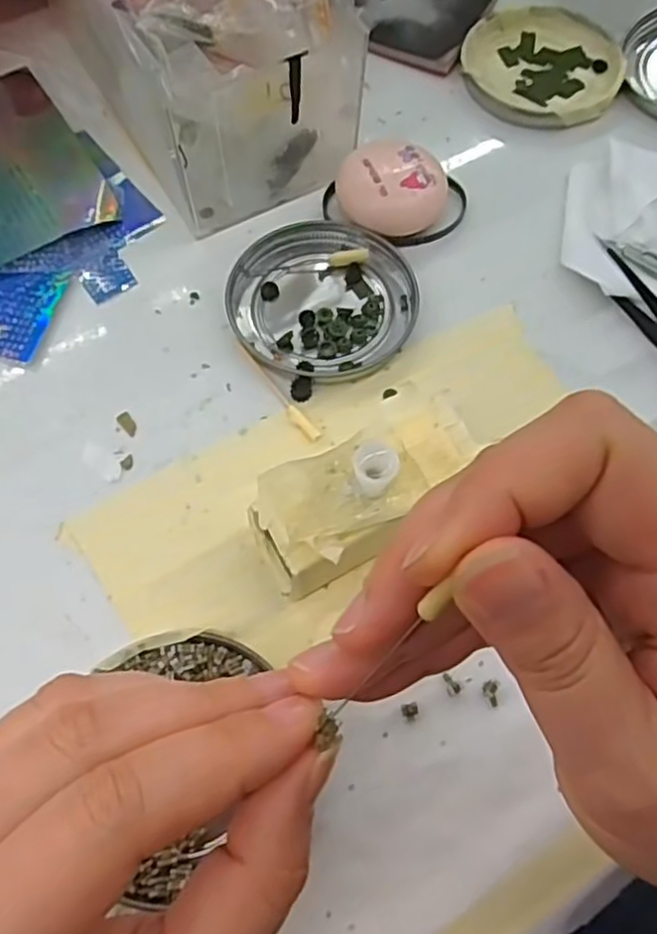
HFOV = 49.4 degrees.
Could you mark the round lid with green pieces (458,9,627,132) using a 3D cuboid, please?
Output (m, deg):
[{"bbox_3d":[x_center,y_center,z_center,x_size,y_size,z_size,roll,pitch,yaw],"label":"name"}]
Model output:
[{"bbox_3d":[0.108,-0.203,0.365,0.078,0.010,0.079,0,66,0],"label":"round lid with green pieces"}]

